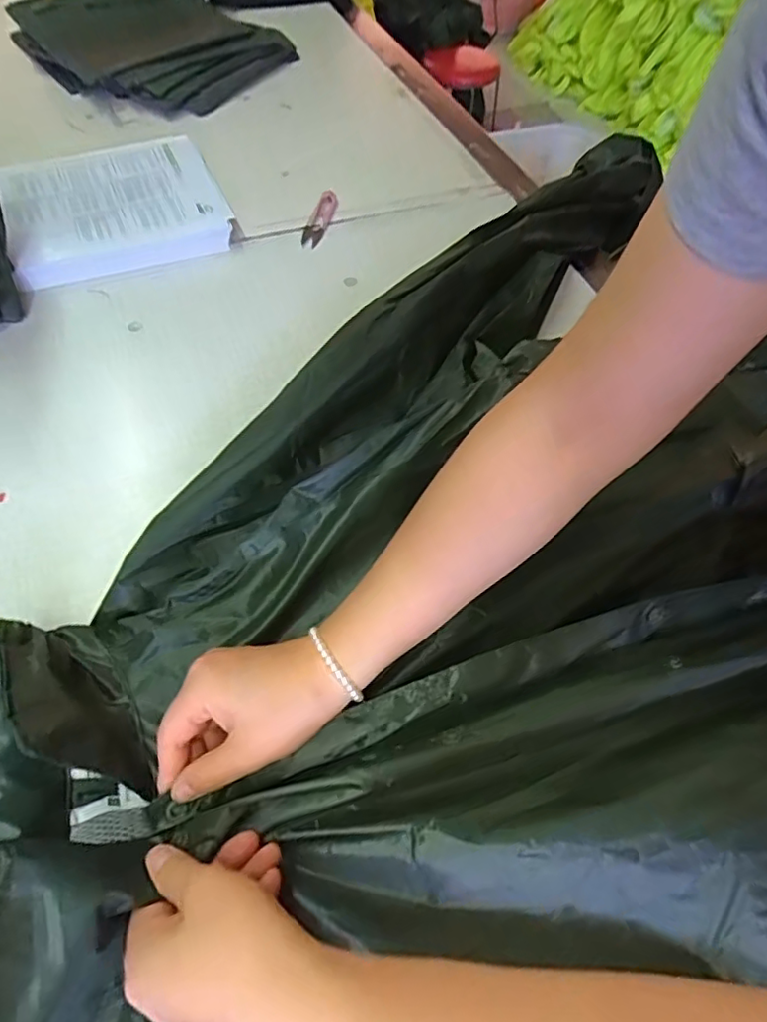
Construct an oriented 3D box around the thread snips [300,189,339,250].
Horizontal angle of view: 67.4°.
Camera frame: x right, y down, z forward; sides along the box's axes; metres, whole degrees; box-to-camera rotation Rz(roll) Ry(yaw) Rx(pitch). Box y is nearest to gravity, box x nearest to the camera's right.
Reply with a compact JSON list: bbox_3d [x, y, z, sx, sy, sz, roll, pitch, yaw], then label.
[{"bbox_3d":[-0.072,-0.344,0.671,0.022,0.015,0.095,12,58,8],"label":"thread snips"}]

